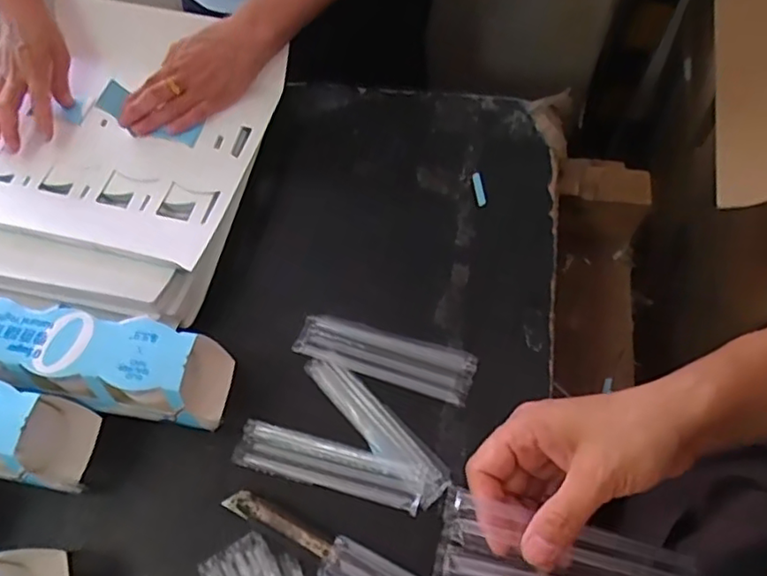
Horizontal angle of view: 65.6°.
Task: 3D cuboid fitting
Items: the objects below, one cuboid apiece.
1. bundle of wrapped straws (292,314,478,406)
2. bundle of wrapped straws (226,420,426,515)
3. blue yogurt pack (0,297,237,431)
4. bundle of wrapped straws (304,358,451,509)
[{"bbox_3d":[0.002,0.059,0.531,0.156,0.009,0.047,16,66,11],"label":"bundle of wrapped straws"},{"bbox_3d":[-0.045,0.145,0.489,0.157,0.009,0.037,13,65,10],"label":"bundle of wrapped straws"},{"bbox_3d":[-0.273,0.056,0.497,0.274,0.094,0.071,7,64,7],"label":"blue yogurt pack"},{"bbox_3d":[-0.008,0.114,0.504,0.031,0.009,0.155,-40,68,-15],"label":"bundle of wrapped straws"}]

